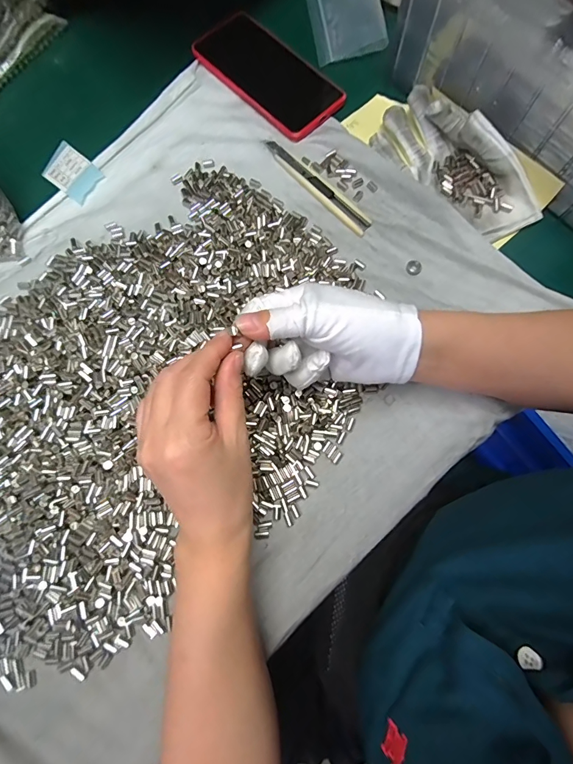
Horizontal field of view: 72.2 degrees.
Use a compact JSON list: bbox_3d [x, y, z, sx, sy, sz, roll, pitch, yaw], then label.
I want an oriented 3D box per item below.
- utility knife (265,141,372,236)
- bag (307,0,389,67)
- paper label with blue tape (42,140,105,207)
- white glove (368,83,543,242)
[{"bbox_3d":[0.029,-0.195,0.389,0.018,0.004,0.136,-44,81,-11],"label":"utility knife"},{"bbox_3d":[0.065,-0.405,0.435,0.074,0.012,0.104,-11,77,14],"label":"bag"},{"bbox_3d":[-0.214,-0.209,0.392,0.053,0.012,0.041,36,78,7],"label":"paper label with blue tape"},{"bbox_3d":[0.161,-0.208,0.372,0.074,0.042,0.174,-39,80,-10],"label":"white glove"}]

